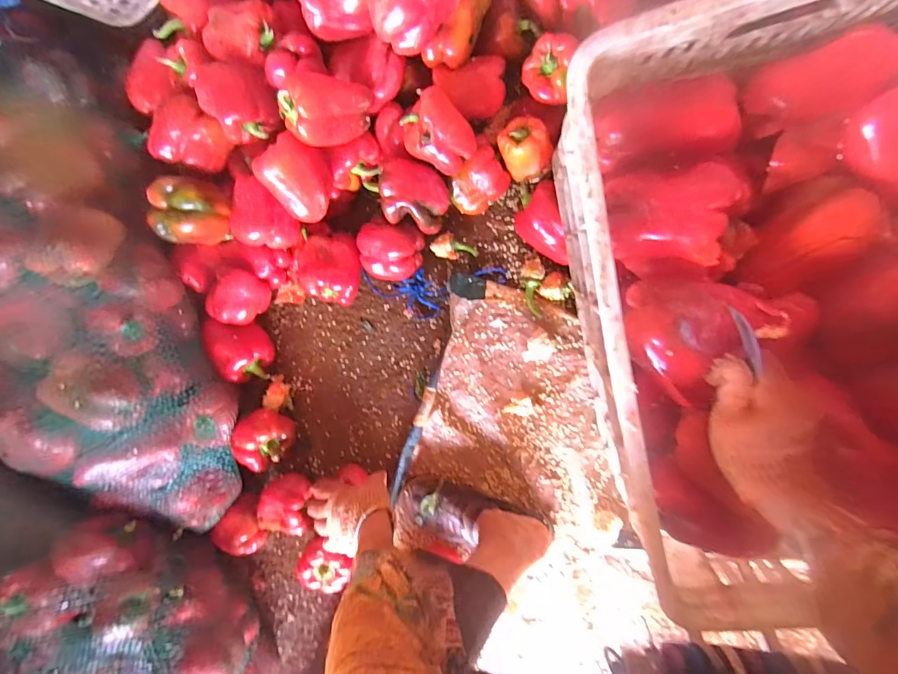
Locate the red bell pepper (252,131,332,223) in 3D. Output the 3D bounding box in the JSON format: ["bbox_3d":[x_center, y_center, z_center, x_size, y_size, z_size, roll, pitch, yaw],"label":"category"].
[{"bbox_3d":[-0.215,-0.228,0.604,0.084,0.072,0.106,-45,122,0],"label":"red bell pepper"}]

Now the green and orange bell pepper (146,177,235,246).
[{"bbox_3d":[-0.387,-0.188,0.633,0.085,0.070,0.095,5,90,8],"label":"green and orange bell pepper"}]

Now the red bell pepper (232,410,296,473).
[{"bbox_3d":[-0.295,0.164,0.695,0.081,0.084,0.087,0,90,8],"label":"red bell pepper"}]

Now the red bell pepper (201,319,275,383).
[{"bbox_3d":[-0.342,0.019,0.704,0.071,0.082,0.111,-21,87,7],"label":"red bell pepper"}]

